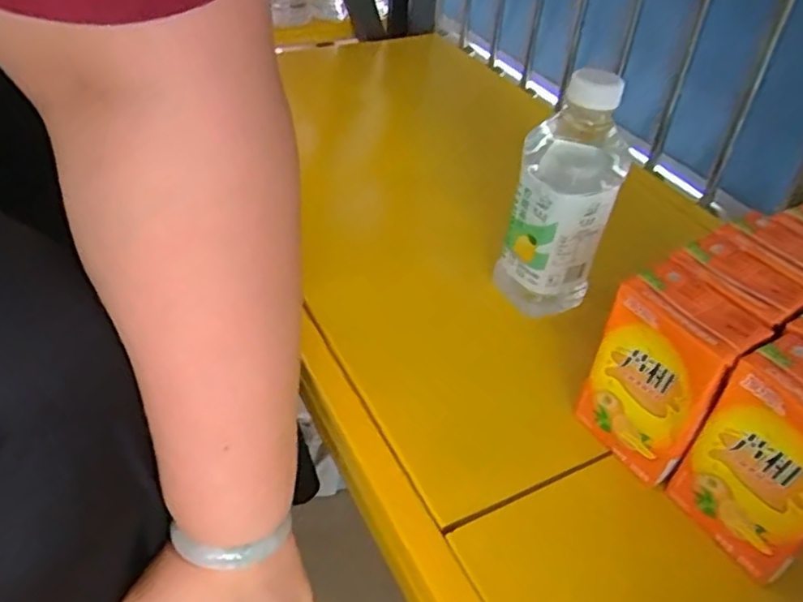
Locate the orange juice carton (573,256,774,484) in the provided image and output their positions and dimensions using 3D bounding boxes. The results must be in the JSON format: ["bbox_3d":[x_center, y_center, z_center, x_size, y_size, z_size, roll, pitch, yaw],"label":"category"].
[{"bbox_3d":[0.144,0.041,0.356,0.042,0.102,0.069,-15,45,-21],"label":"orange juice carton"}]

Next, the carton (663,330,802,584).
[{"bbox_3d":[0.184,0.078,0.315,0.038,0.106,0.067,-19,47,-25],"label":"carton"}]

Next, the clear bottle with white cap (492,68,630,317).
[{"bbox_3d":[0.110,-0.072,0.438,0.067,0.162,0.073,14,42,10],"label":"clear bottle with white cap"}]

